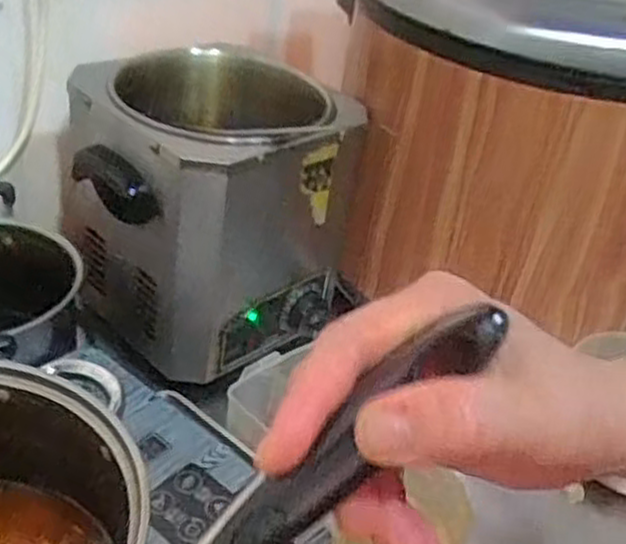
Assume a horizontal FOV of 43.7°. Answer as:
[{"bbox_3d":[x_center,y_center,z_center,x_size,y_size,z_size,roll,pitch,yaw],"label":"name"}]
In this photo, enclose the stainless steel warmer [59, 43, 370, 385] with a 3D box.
[{"bbox_3d":[-0.091,-0.062,0.716,0.208,0.219,0.215,31,42,31],"label":"stainless steel warmer"}]

